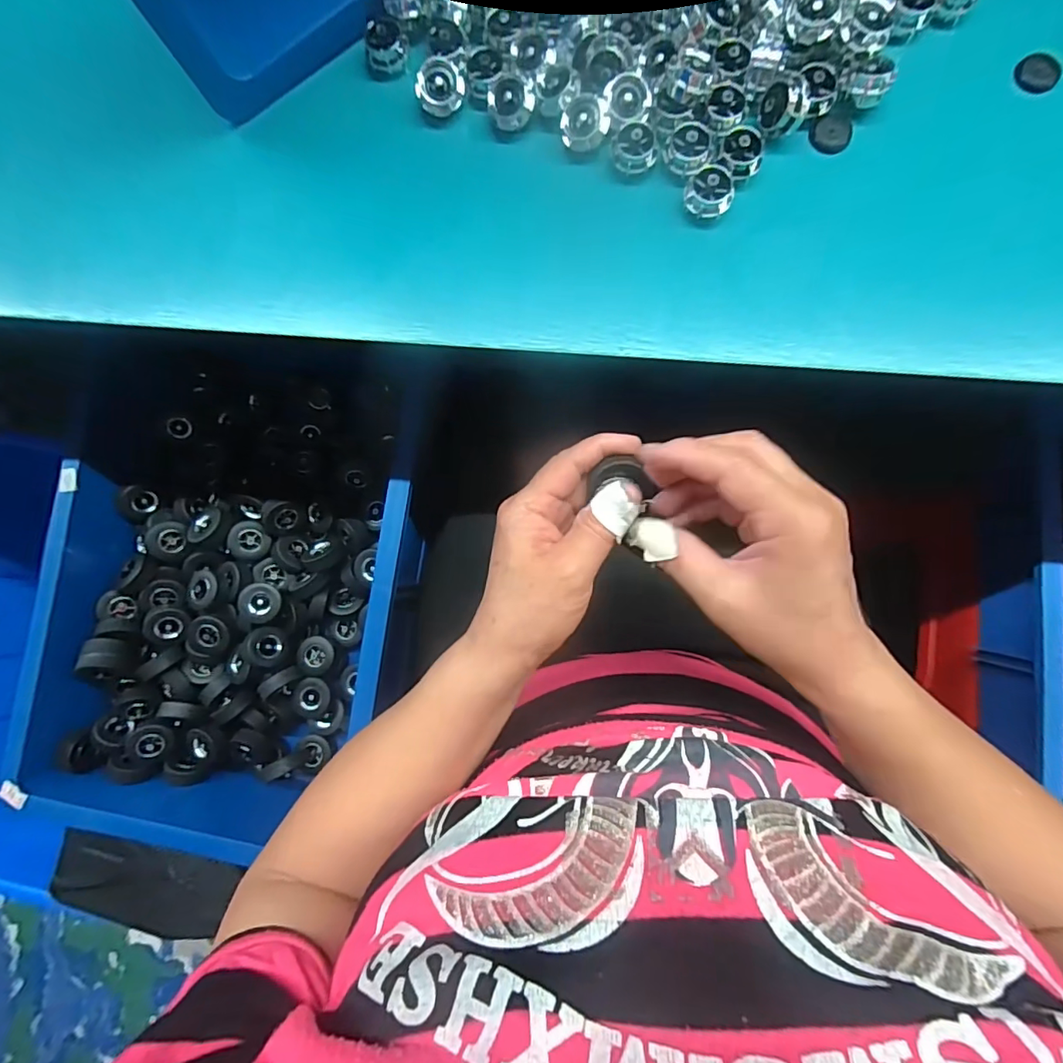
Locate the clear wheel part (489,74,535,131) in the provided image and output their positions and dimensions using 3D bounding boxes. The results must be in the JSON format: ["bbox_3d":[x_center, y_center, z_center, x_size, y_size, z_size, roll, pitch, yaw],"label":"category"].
[{"bbox_3d":[-0.011,-0.234,0.284,0.024,0.018,0.020,-7,82,3],"label":"clear wheel part"}]

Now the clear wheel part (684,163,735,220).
[{"bbox_3d":[0.094,-0.177,0.274,0.024,0.017,0.026,-1,83,4],"label":"clear wheel part"}]

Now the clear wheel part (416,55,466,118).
[{"bbox_3d":[-0.050,-0.243,0.287,0.026,0.017,0.022,-12,82,2],"label":"clear wheel part"}]

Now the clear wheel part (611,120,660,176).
[{"bbox_3d":[0.055,-0.203,0.277,0.025,0.015,0.022,13,84,6],"label":"clear wheel part"}]

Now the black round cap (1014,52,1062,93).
[{"bbox_3d":[0.273,-0.247,0.278,0.020,0.006,0.021,-1,83,4],"label":"black round cap"}]

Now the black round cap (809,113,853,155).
[{"bbox_3d":[0.163,-0.216,0.281,0.023,0.004,0.021,-1,83,4],"label":"black round cap"}]

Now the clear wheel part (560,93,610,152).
[{"bbox_3d":[0.029,-0.219,0.280,0.025,0.015,0.023,3,83,4],"label":"clear wheel part"}]

